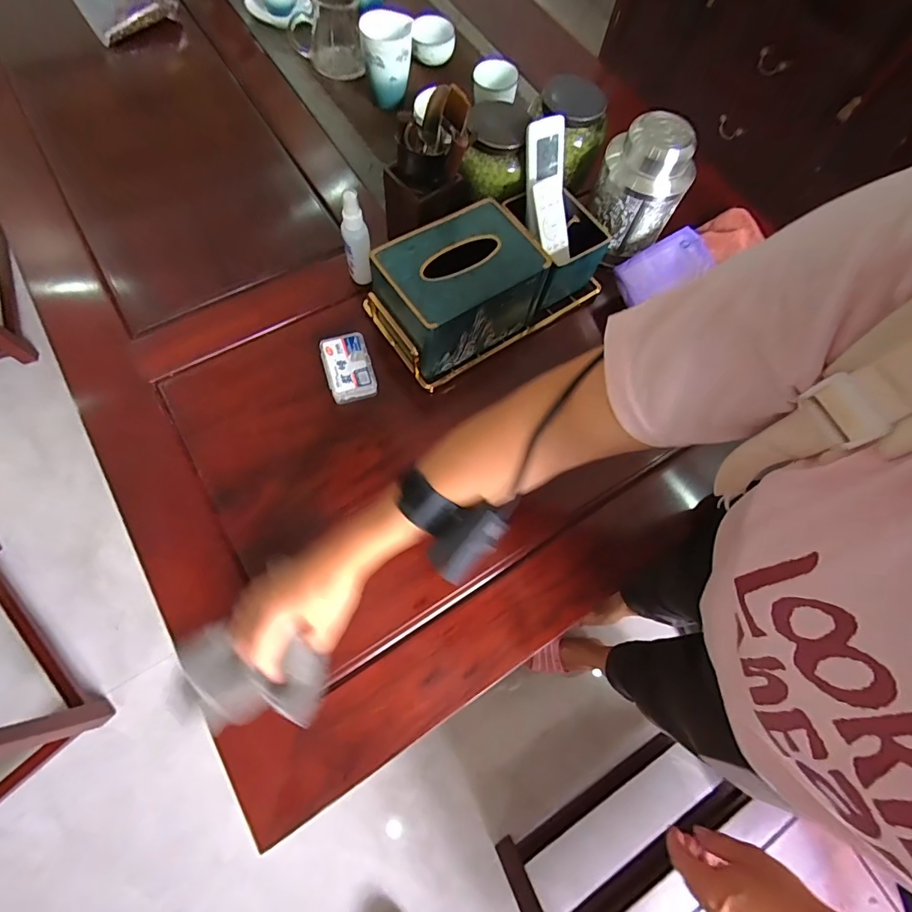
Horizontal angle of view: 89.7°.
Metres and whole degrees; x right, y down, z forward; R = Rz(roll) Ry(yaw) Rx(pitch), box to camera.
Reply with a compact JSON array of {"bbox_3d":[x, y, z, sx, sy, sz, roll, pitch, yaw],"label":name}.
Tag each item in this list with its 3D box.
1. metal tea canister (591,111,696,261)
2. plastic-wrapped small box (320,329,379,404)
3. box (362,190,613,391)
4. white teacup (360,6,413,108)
[{"bbox_3d":[0.241,-0.351,0.598,0.112,0.132,0.100,19,70,2],"label":"metal tea canister"},{"bbox_3d":[-0.131,-0.107,0.563,0.054,0.029,0.082,-16,73,-10],"label":"plastic-wrapped small box"},{"bbox_3d":[0.048,-0.227,0.568,0.294,0.111,0.128,-33,76,-15],"label":"box"},{"bbox_3d":[-0.106,-0.622,0.724,0.077,0.105,0.070,-1,71,-5],"label":"white teacup"}]

